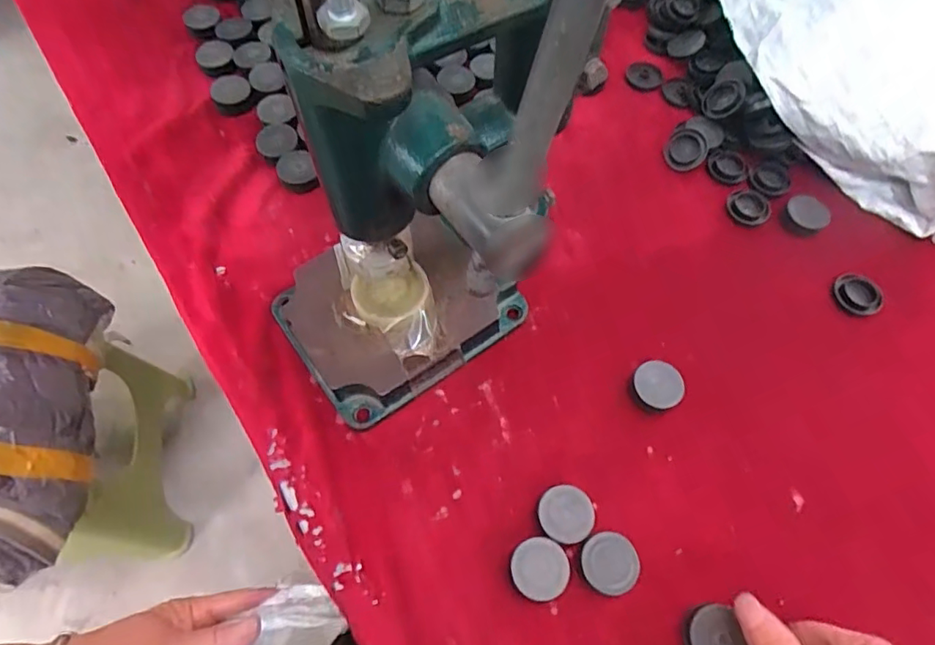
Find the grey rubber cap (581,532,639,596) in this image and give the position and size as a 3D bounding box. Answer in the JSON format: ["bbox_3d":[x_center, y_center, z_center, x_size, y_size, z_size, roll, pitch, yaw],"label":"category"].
[{"bbox_3d":[0.080,0.138,0.317,0.031,0.017,0.031,1,63,-1],"label":"grey rubber cap"}]

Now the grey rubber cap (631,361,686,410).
[{"bbox_3d":[0.126,0.040,0.362,0.033,0.008,0.034,-43,75,-10],"label":"grey rubber cap"}]

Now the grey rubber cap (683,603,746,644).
[{"bbox_3d":[0.133,0.172,0.300,0.028,0.008,0.033,-22,68,12],"label":"grey rubber cap"}]

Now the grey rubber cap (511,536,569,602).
[{"bbox_3d":[0.041,0.140,0.314,0.031,0.017,0.032,1,63,-1],"label":"grey rubber cap"}]

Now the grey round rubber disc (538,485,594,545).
[{"bbox_3d":[0.059,0.115,0.331,0.031,0.016,0.031,1,63,-1],"label":"grey round rubber disc"}]

